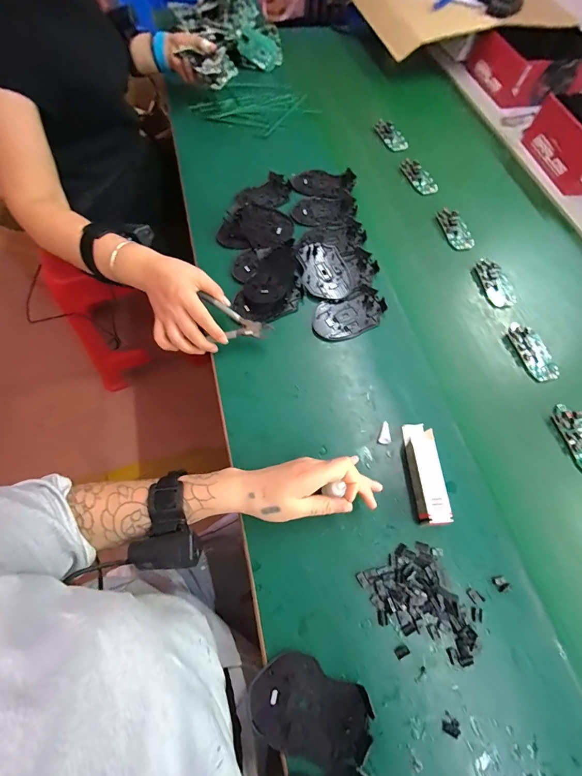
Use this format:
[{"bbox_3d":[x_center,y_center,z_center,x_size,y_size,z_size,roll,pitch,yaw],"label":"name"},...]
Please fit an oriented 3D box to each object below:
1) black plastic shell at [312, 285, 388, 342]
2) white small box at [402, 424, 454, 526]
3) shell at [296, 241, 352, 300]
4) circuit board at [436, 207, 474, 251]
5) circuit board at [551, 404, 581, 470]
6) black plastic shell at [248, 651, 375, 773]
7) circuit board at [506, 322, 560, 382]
[{"bbox_3d":[0.088,-0.111,0.528,0.115,0.010,0.072,-23,68,-14],"label":"black plastic shell"},{"bbox_3d":[0.160,0.102,0.421,0.030,0.031,0.118,0,64,-4],"label":"white small box"},{"bbox_3d":[0.054,-0.187,0.555,0.074,0.013,0.103,-9,65,-8],"label":"shell"},{"bbox_3d":[0.297,-0.285,0.626,0.047,0.013,0.088,-9,65,-8],"label":"circuit board"},{"bbox_3d":[0.388,0.068,0.464,0.041,0.011,0.098,-13,66,-9],"label":"circuit board"},{"bbox_3d":[0.018,0.306,0.329,0.111,0.009,0.074,23,65,7],"label":"black plastic shell"},{"bbox_3d":[0.364,-0.056,0.524,0.042,0.012,0.098,-12,66,-9],"label":"circuit board"}]

